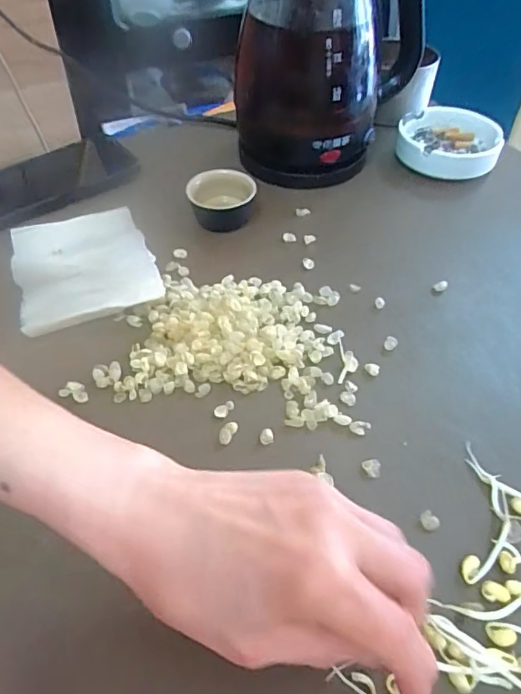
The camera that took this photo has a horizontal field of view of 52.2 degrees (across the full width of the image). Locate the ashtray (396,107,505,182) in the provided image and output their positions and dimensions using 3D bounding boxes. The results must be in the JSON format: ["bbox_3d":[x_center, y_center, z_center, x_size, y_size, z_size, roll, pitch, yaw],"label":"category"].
[{"bbox_3d":[0.189,-0.205,0.533,0.096,0.026,0.101,1,48,-1],"label":"ashtray"}]

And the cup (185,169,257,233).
[{"bbox_3d":[-0.032,-0.131,0.469,0.055,0.032,0.050,1,48,-1],"label":"cup"}]

